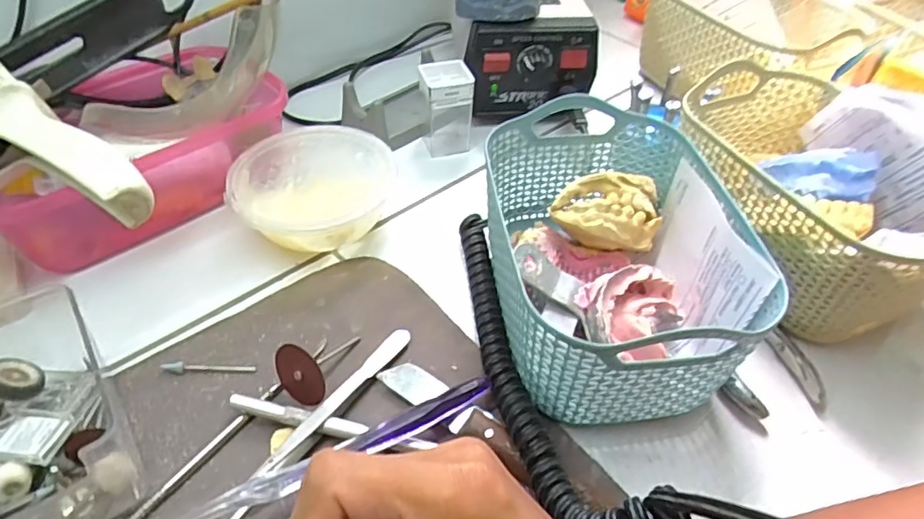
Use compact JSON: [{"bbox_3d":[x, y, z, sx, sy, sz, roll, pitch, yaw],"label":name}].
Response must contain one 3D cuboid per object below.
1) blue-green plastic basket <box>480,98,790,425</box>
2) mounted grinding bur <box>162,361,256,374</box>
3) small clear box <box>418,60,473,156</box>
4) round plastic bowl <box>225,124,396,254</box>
[{"bbox_3d":[0.075,0.002,0.317,0.116,0.083,0.171,-5,47,-8],"label":"blue-green plastic basket"},{"bbox_3d":[-0.134,0.057,0.307,0.048,0.005,0.005,-1,46,-4],"label":"mounted grinding bur"},{"bbox_3d":[-0.012,-0.116,0.447,0.043,0.060,0.044,-1,46,-4],"label":"small clear box"},{"bbox_3d":[-0.095,-0.043,0.381,0.098,0.039,0.104,-1,46,-4],"label":"round plastic bowl"}]

